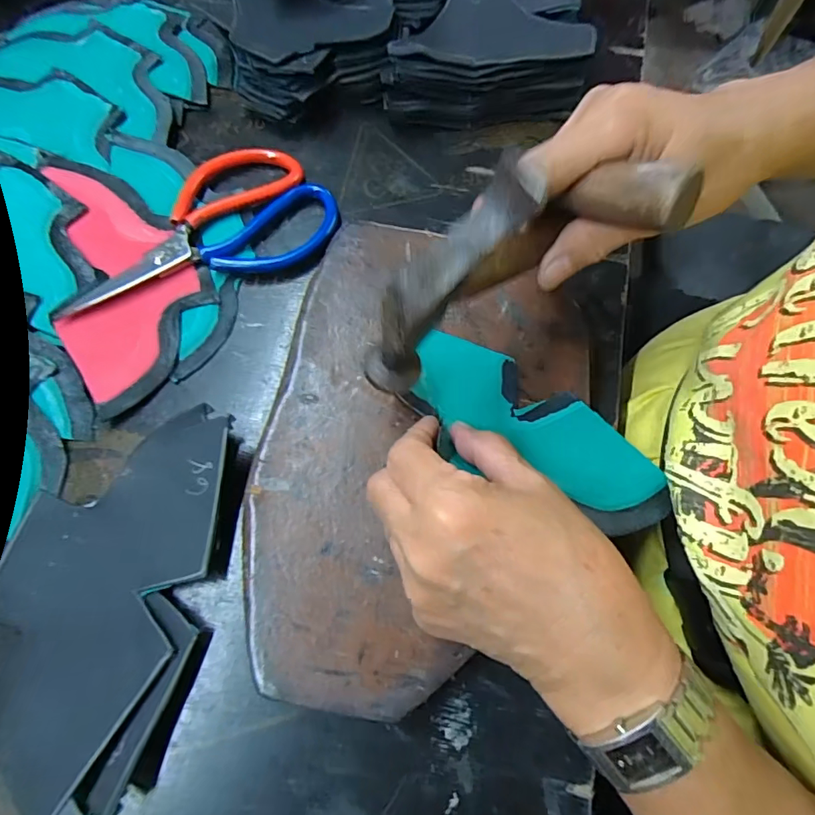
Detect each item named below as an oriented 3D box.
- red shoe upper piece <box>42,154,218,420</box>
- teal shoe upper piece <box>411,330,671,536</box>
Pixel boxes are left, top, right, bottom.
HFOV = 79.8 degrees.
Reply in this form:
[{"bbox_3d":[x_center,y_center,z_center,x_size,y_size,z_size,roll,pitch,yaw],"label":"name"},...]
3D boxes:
[{"bbox_3d":[-0.187,-0.090,0.314,0.090,0.005,0.181,-29,77,-18],"label":"red shoe upper piece"},{"bbox_3d":[0.065,0.015,0.259,0.150,0.012,0.069,34,71,10],"label":"teal shoe upper piece"}]

